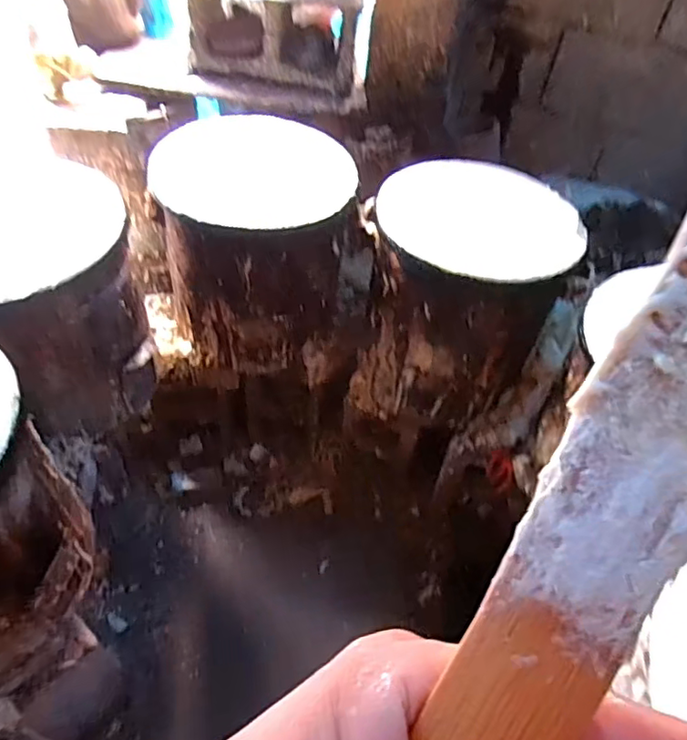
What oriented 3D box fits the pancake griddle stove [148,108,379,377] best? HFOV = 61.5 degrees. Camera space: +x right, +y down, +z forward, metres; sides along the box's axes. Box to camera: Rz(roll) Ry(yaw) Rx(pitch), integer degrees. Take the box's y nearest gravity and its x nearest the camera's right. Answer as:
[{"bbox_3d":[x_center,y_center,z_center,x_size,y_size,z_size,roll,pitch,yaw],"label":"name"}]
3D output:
[{"bbox_3d":[-0.152,-0.242,1.242,0.405,0.425,0.401,3,52,-2],"label":"pancake griddle stove"}]

